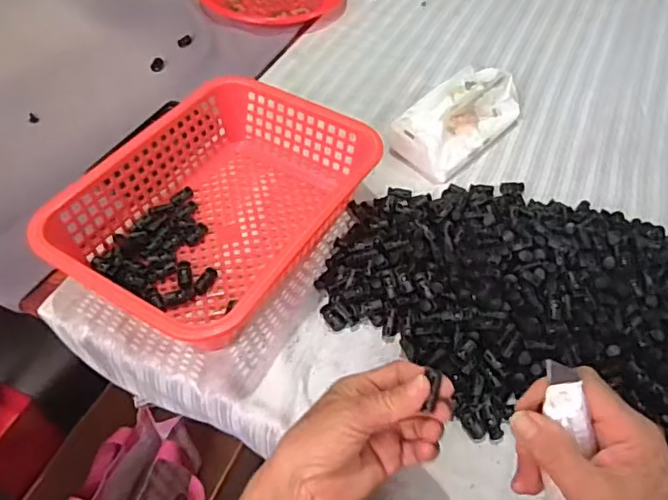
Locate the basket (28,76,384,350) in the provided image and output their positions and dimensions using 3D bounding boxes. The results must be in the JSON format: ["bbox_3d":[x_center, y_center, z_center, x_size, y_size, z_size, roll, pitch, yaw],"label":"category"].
[{"bbox_3d":[-0.113,-0.042,0.578,0.215,0.083,0.294,28,57,18],"label":"basket"}]

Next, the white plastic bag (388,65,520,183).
[{"bbox_3d":[0.149,-0.161,0.694,0.090,0.069,0.170,37,60,23],"label":"white plastic bag"}]

